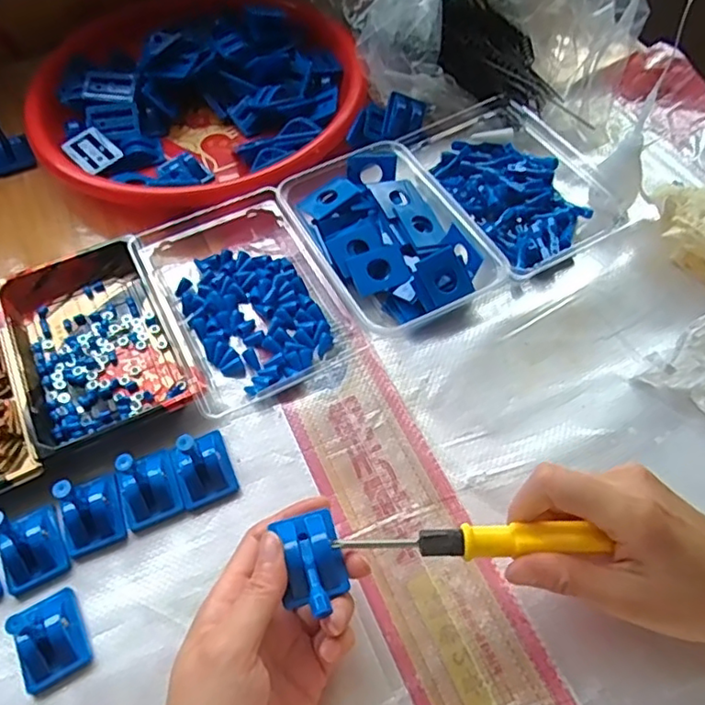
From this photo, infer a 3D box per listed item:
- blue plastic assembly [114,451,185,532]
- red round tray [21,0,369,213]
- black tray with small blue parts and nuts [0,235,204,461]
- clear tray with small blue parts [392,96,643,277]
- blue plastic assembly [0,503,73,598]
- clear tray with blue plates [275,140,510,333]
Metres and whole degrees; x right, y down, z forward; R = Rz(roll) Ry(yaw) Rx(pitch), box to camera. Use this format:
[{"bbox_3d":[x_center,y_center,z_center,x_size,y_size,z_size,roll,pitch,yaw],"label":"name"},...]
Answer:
[{"bbox_3d":[-0.123,0.077,0.355,0.033,0.043,0.036,-19,59,-10],"label":"blue plastic assembly"},{"bbox_3d":[-0.144,-0.237,0.549,0.290,0.050,0.290,-1,58,1],"label":"red round tray"},{"bbox_3d":[-0.182,-0.010,0.419,0.102,0.023,0.163,-25,61,-14],"label":"black tray with small blue parts and nuts"},{"bbox_3d":[0.127,-0.146,0.485,0.113,0.031,0.183,-24,61,-13],"label":"clear tray with small blue parts"},{"bbox_3d":[-0.186,0.106,0.335,0.036,0.042,0.040,-25,61,-13],"label":"blue plastic assembly"},{"bbox_3d":[0.023,-0.090,0.453,0.112,0.033,0.159,-24,60,-13],"label":"clear tray with blue plates"}]

